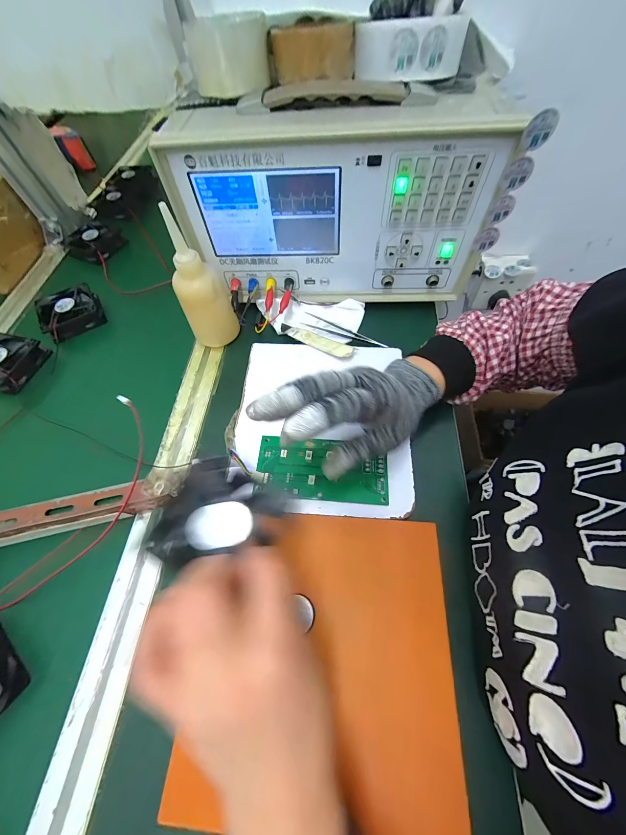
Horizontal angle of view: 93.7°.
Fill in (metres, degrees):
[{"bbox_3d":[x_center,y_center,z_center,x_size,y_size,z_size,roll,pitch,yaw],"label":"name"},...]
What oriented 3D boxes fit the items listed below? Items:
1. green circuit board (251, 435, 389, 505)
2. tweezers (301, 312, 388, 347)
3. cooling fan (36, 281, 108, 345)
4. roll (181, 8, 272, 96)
[{"bbox_3d":[0.009,0.054,0.300,0.133,0.011,0.061,9,63,3],"label":"green circuit board"},{"bbox_3d":[0.043,-0.118,0.397,0.117,0.010,0.019,18,65,13],"label":"tweezers"},{"bbox_3d":[-0.366,-0.162,0.444,0.082,0.028,0.074,-34,65,-13],"label":"cooling fan"},{"bbox_3d":[-0.087,-0.381,0.303,0.079,0.044,0.097,-9,62,-1],"label":"roll"}]

